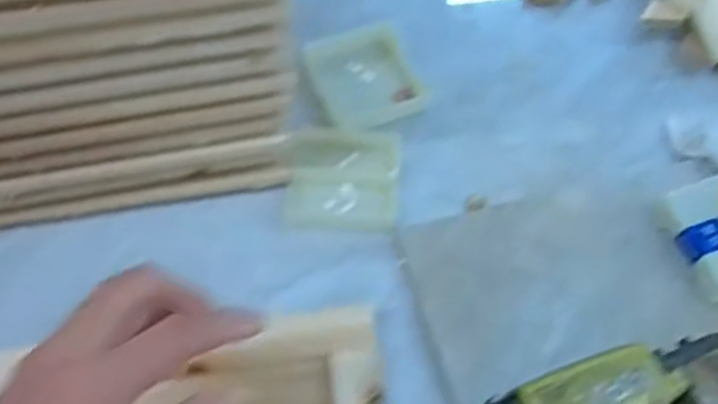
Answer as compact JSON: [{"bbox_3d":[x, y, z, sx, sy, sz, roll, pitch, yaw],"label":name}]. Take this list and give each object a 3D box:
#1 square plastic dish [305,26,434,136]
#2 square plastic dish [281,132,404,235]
[{"bbox_3d":[0.004,-0.091,0.529,0.076,0.012,0.078,-24,65,-16],"label":"square plastic dish"},{"bbox_3d":[-0.011,-0.016,0.489,0.078,0.011,0.073,0,64,-4],"label":"square plastic dish"}]

